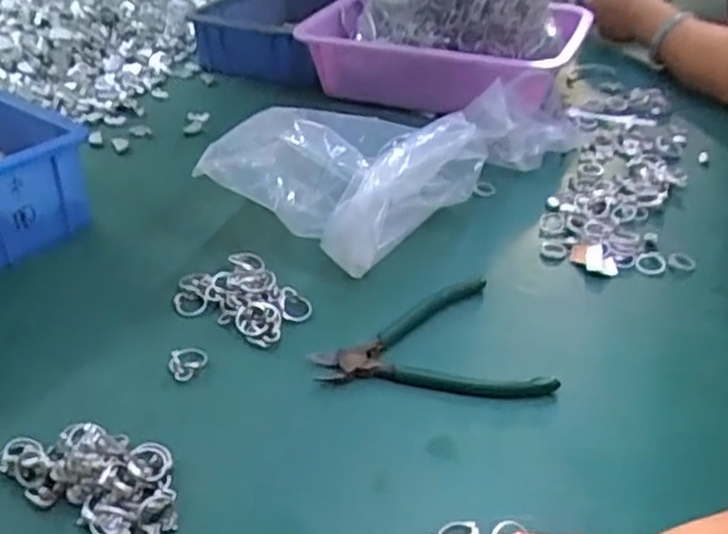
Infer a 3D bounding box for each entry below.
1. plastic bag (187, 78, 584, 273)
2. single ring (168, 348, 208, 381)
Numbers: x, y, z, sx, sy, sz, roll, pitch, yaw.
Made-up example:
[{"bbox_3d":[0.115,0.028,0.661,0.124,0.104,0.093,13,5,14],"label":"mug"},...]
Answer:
[{"bbox_3d":[0.037,-0.093,0.614,0.330,0.103,0.131,-29,44,-35],"label":"plastic bag"},{"bbox_3d":[-0.116,0.062,0.469,0.022,0.009,0.029,13,37,16],"label":"single ring"}]

